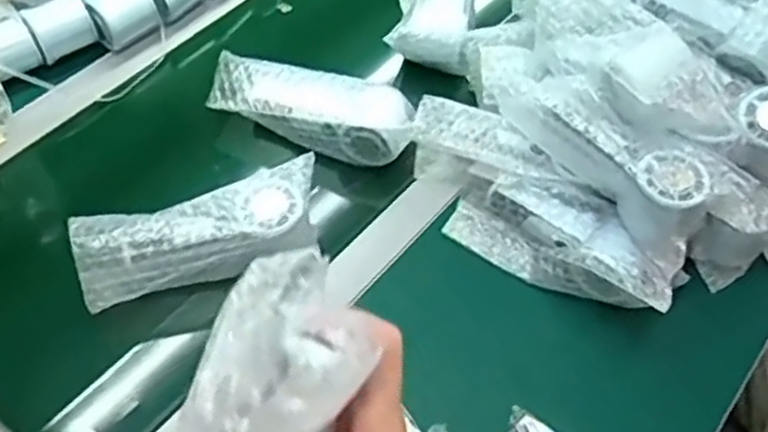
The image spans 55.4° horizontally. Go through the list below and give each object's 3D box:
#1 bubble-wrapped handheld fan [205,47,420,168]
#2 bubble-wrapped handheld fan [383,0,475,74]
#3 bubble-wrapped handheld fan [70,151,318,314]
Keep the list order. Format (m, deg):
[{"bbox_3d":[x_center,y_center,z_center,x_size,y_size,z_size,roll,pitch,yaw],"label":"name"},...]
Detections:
[{"bbox_3d":[-0.071,-0.106,0.715,0.200,0.048,0.058,16,57,6],"label":"bubble-wrapped handheld fan"},{"bbox_3d":[0.056,-0.242,0.817,0.094,0.052,0.188,7,56,0],"label":"bubble-wrapped handheld fan"},{"bbox_3d":[-0.150,0.014,0.611,0.197,0.057,0.062,-19,60,-16],"label":"bubble-wrapped handheld fan"}]

